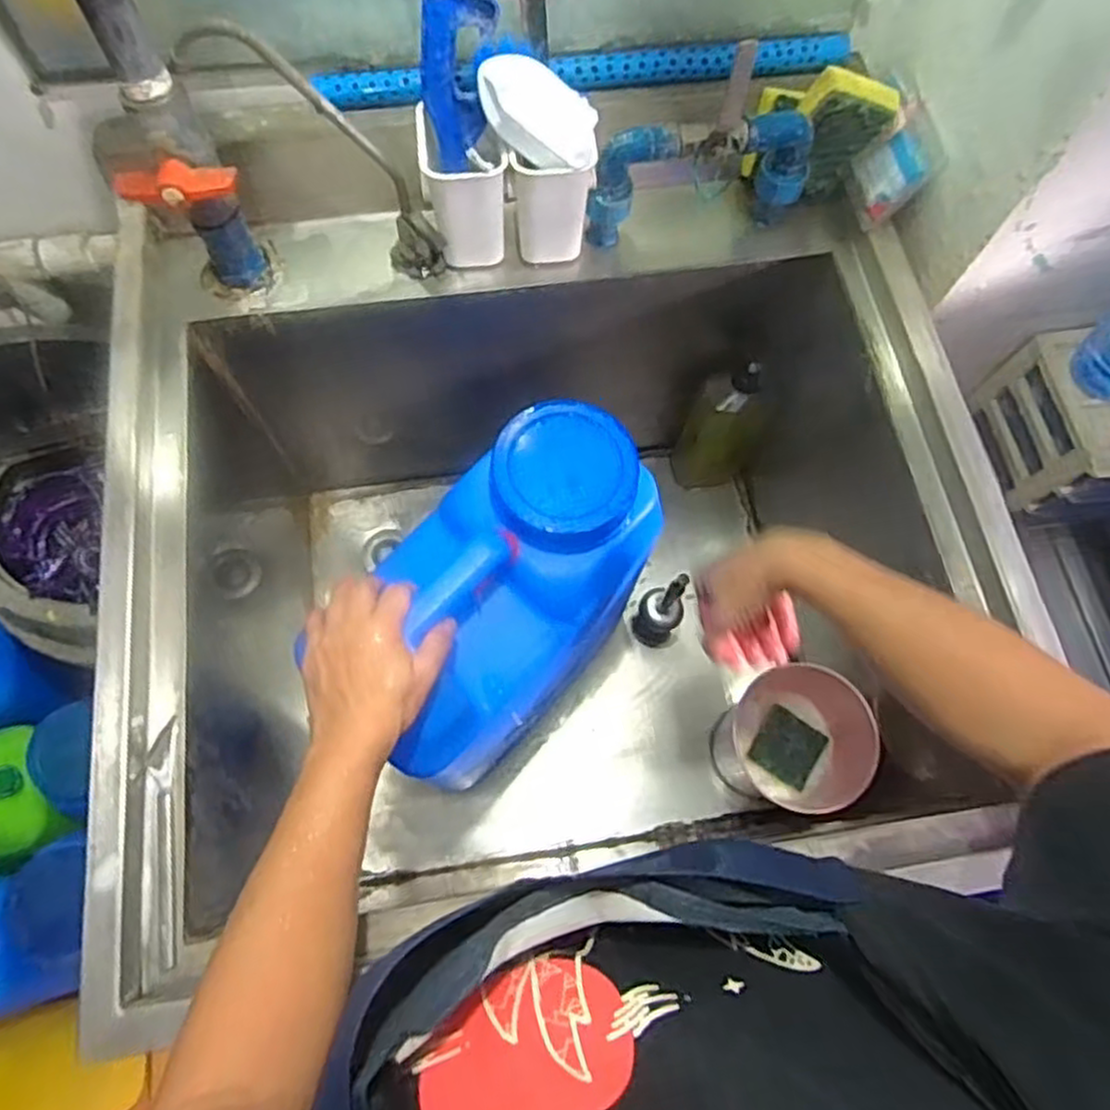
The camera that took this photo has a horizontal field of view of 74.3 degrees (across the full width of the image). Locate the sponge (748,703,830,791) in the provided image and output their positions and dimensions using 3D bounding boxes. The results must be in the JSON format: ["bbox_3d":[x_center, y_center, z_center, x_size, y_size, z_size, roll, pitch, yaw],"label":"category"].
[{"bbox_3d":[0.271,0.225,0.852,0.075,0.014,0.072,33,73,9],"label":"sponge"}]

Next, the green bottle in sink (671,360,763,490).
[{"bbox_3d":[0.223,-0.169,0.952,0.084,0.255,0.083,1,71,-2],"label":"green bottle in sink"}]

